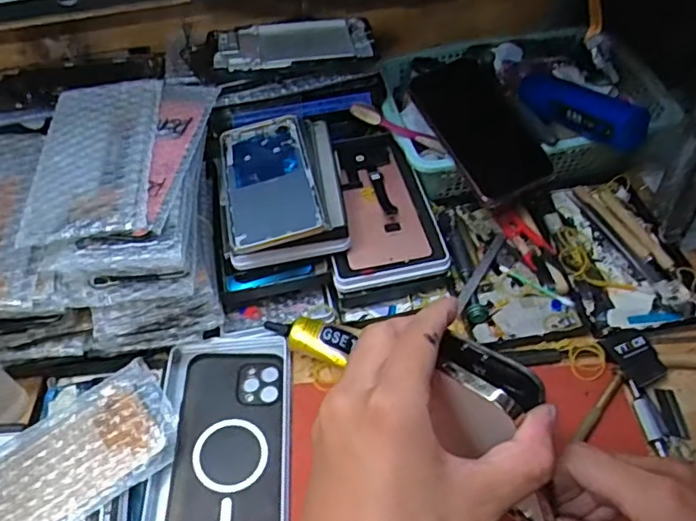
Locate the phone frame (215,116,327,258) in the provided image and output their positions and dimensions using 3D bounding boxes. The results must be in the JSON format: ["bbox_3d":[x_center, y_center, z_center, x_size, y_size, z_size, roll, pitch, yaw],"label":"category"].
[{"bbox_3d":[-0.070,-0.073,0.493,0.078,0.004,0.164,-16,48,-1],"label":"phone frame"}]

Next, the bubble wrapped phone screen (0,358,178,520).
[{"bbox_3d":[-0.211,0.153,0.412,0.175,0.018,0.092,-33,55,-21],"label":"bubble wrapped phone screen"}]

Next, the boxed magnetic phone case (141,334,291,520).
[{"bbox_3d":[-0.095,0.142,0.428,0.100,0.019,0.183,-5,50,1],"label":"boxed magnetic phone case"}]

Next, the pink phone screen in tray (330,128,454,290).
[{"bbox_3d":[0.024,-0.053,0.528,0.096,0.015,0.171,-13,54,-2],"label":"pink phone screen in tray"}]

